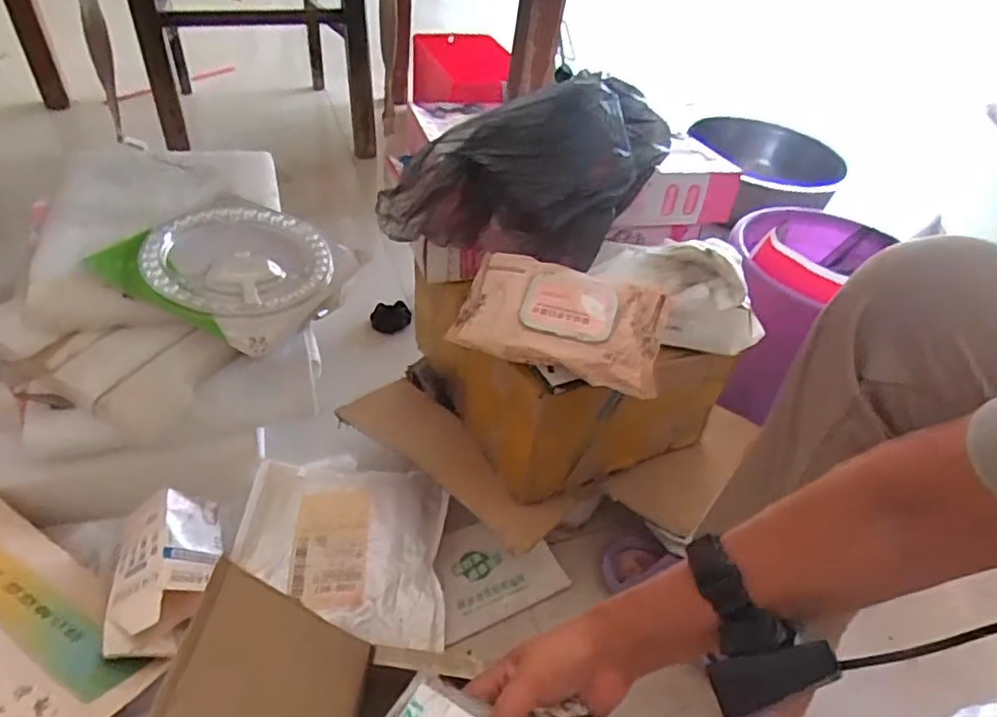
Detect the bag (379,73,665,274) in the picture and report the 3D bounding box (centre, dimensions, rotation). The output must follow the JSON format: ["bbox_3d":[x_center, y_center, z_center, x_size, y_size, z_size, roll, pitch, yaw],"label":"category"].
[{"bbox_3d":[0.029,-0.192,0.613,0.250,0.136,0.159,11,42,4],"label":"bag"}]

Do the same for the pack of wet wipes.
[{"bbox_3d":[0.056,-0.036,0.557,0.174,0.050,0.097,16,43,8],"label":"pack of wet wipes"}]

